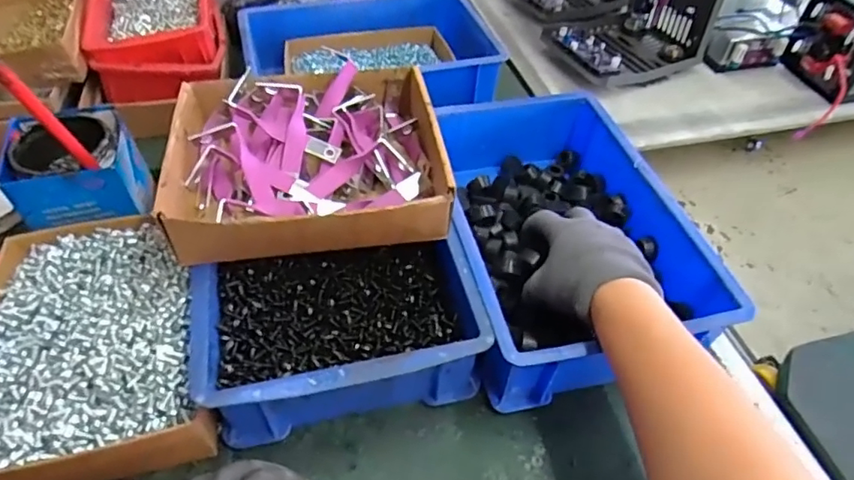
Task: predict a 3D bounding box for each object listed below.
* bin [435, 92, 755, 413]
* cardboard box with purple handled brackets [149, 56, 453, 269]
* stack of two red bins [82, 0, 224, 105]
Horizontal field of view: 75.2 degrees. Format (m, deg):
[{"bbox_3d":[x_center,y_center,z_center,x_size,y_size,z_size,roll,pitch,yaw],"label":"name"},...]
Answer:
[{"bbox_3d":[0.113,-0.013,0.512,0.193,0.079,0.295,-8,48,-11],"label":"bin"},{"bbox_3d":[-0.099,-0.074,0.474,0.214,0.061,0.194,-7,48,-7],"label":"cardboard box with purple handled brackets"},{"bbox_3d":[-0.331,-0.268,0.679,0.145,0.091,0.232,-14,59,-5],"label":"stack of two red bins"}]

